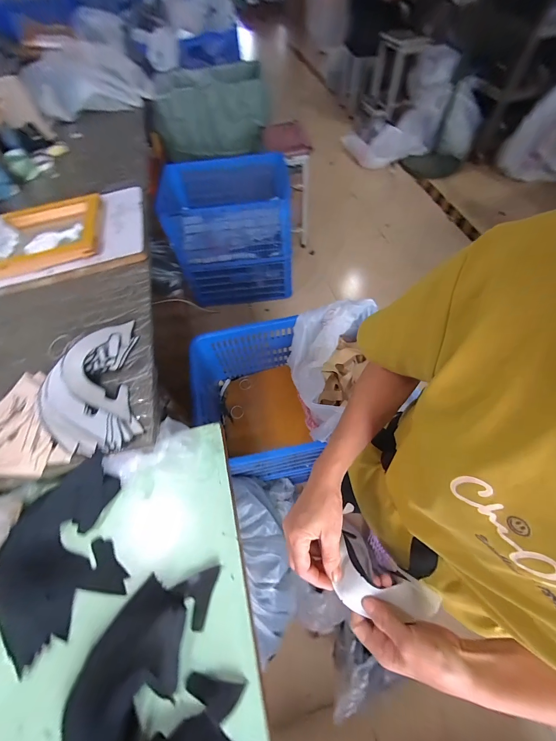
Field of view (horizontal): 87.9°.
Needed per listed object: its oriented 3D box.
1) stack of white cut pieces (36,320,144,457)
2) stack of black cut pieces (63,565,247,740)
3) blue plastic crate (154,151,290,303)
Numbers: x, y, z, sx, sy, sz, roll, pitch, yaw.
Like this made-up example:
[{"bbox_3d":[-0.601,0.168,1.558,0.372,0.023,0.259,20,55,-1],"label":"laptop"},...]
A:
[{"bbox_3d":[-0.385,0.028,0.591,0.178,0.058,0.301,-16,61,-5],"label":"stack of white cut pieces"},{"bbox_3d":[-0.162,0.452,0.380,0.244,0.058,0.286,-27,63,-11],"label":"stack of black cut pieces"},{"bbox_3d":[-0.231,-0.711,1.512,0.591,0.572,0.471,-5,61,1],"label":"blue plastic crate"}]

